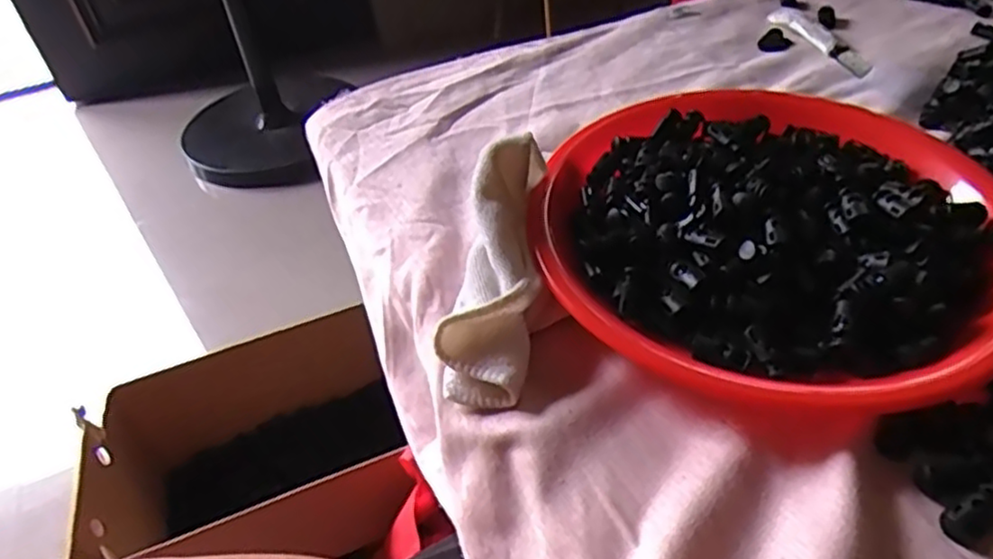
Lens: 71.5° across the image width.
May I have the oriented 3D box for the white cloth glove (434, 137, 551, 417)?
[{"bbox_3d":[0.000,-0.007,0.362,0.043,0.030,0.148,3,65,11],"label":"white cloth glove"}]

